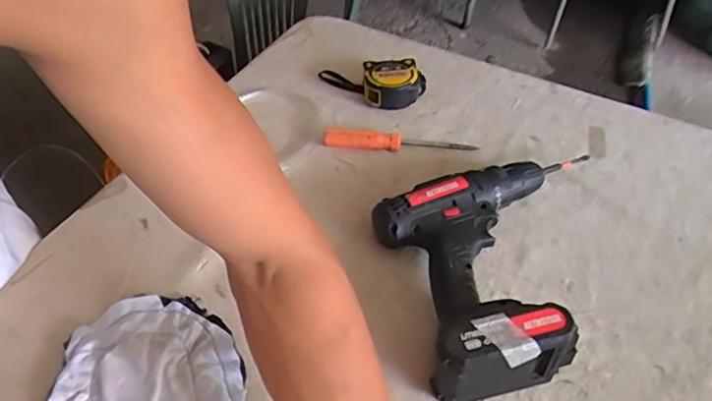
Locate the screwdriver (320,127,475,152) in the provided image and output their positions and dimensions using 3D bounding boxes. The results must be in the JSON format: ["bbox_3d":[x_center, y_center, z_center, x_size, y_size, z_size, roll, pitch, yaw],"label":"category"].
[{"bbox_3d":[0.048,-0.067,0.627,0.168,0.022,0.023,1,48,3],"label":"screwdriver"}]

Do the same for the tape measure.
[{"bbox_3d":[0.018,-0.150,0.690,0.133,0.042,0.067,13,47,29],"label":"tape measure"}]

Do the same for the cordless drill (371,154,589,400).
[{"bbox_3d":[0.146,0.046,0.494,0.225,0.073,0.213,-12,49,-9],"label":"cordless drill"}]

